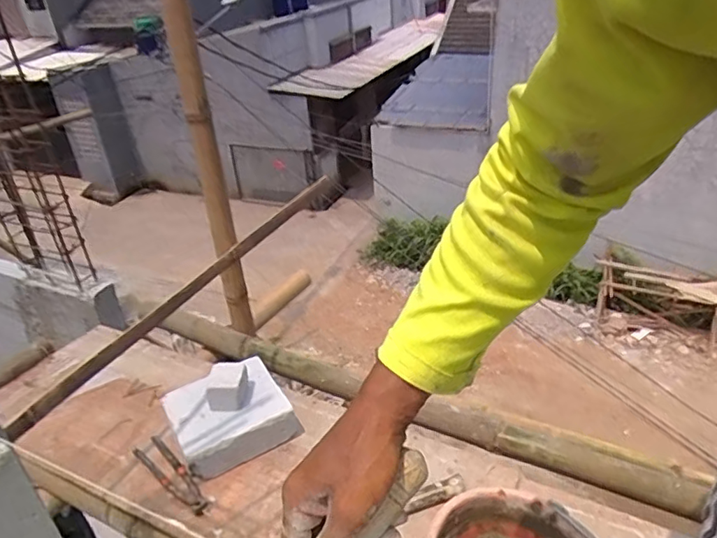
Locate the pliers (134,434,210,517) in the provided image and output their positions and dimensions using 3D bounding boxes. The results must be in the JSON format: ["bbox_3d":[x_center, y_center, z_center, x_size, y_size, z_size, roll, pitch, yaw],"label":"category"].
[{"bbox_3d":[-0.347,0.388,1.030,0.226,0.014,0.052,23,41,38],"label":"pliers"}]

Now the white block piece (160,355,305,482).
[{"bbox_3d":[-0.257,0.283,1.101,0.223,0.145,0.196,-21,34,-25],"label":"white block piece"}]

